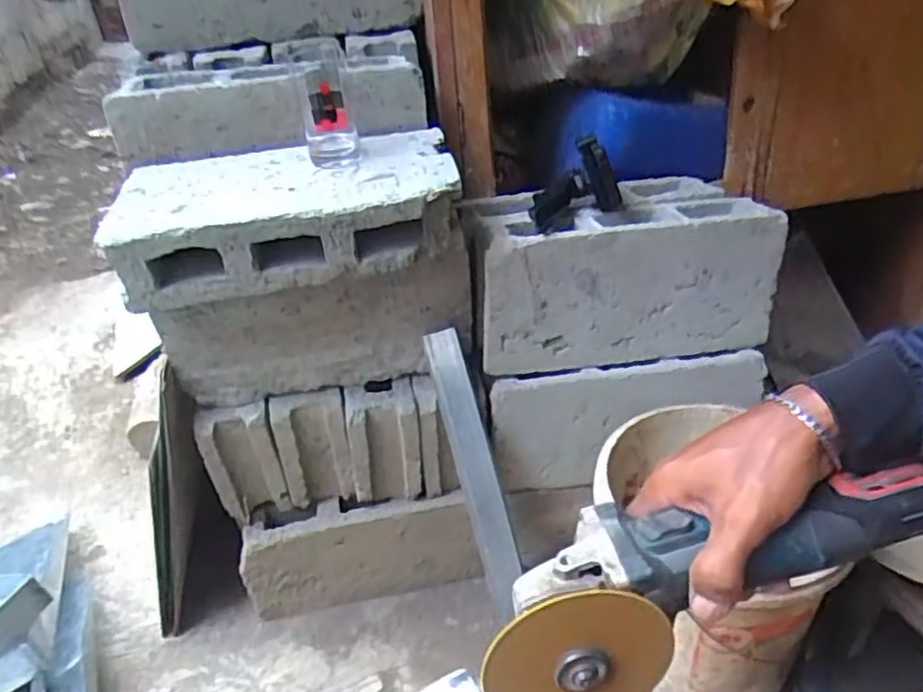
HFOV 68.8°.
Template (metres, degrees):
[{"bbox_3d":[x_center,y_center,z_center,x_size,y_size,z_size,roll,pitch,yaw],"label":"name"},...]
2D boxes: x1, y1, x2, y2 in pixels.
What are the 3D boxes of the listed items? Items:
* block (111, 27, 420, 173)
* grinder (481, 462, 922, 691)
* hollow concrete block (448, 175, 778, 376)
[{"bbox_3d":[-0.246,-0.336,0.902,0.382,0.107,0.186,-7,32,-4],"label":"block"},{"bbox_3d":[0.145,0.123,0.387,0.284,0.086,0.078,-18,34,-6],"label":"grinder"},{"bbox_3d":[0.215,-0.115,0.975,0.403,0.191,0.205,-8,32,-5],"label":"hollow concrete block"}]

